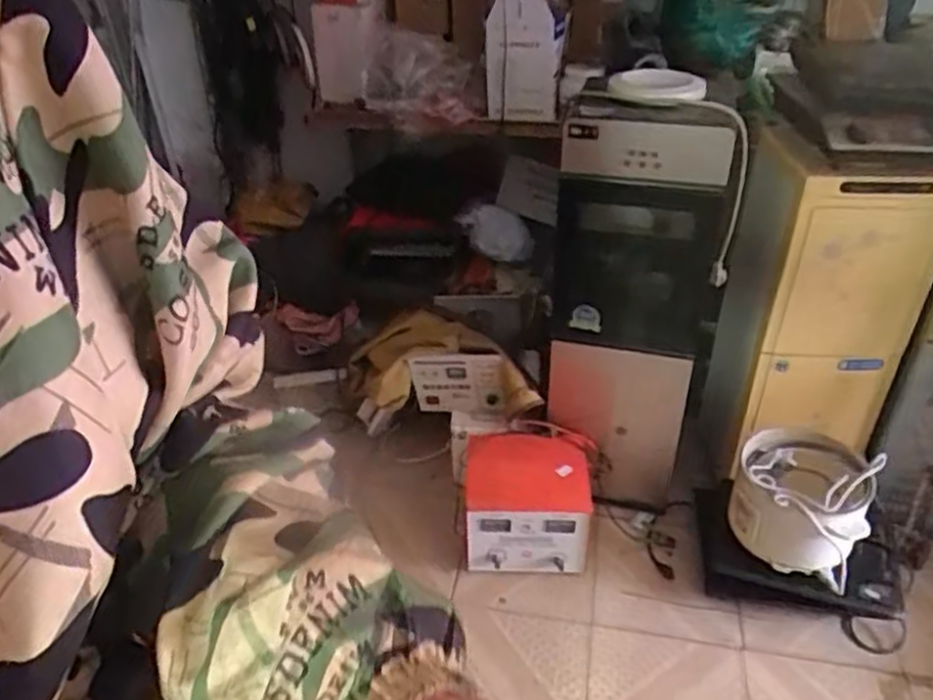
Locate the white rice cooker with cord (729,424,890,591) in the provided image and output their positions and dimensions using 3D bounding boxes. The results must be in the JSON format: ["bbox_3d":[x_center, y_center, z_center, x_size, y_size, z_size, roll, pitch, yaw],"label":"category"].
[{"bbox_3d":[0.615,0.285,1.354,0.224,0.183,0.171,15,41,19],"label":"white rice cooker with cord"}]

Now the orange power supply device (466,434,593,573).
[{"bbox_3d":[0.123,0.311,1.489,0.247,0.228,0.218,-1,39,0],"label":"orange power supply device"}]

